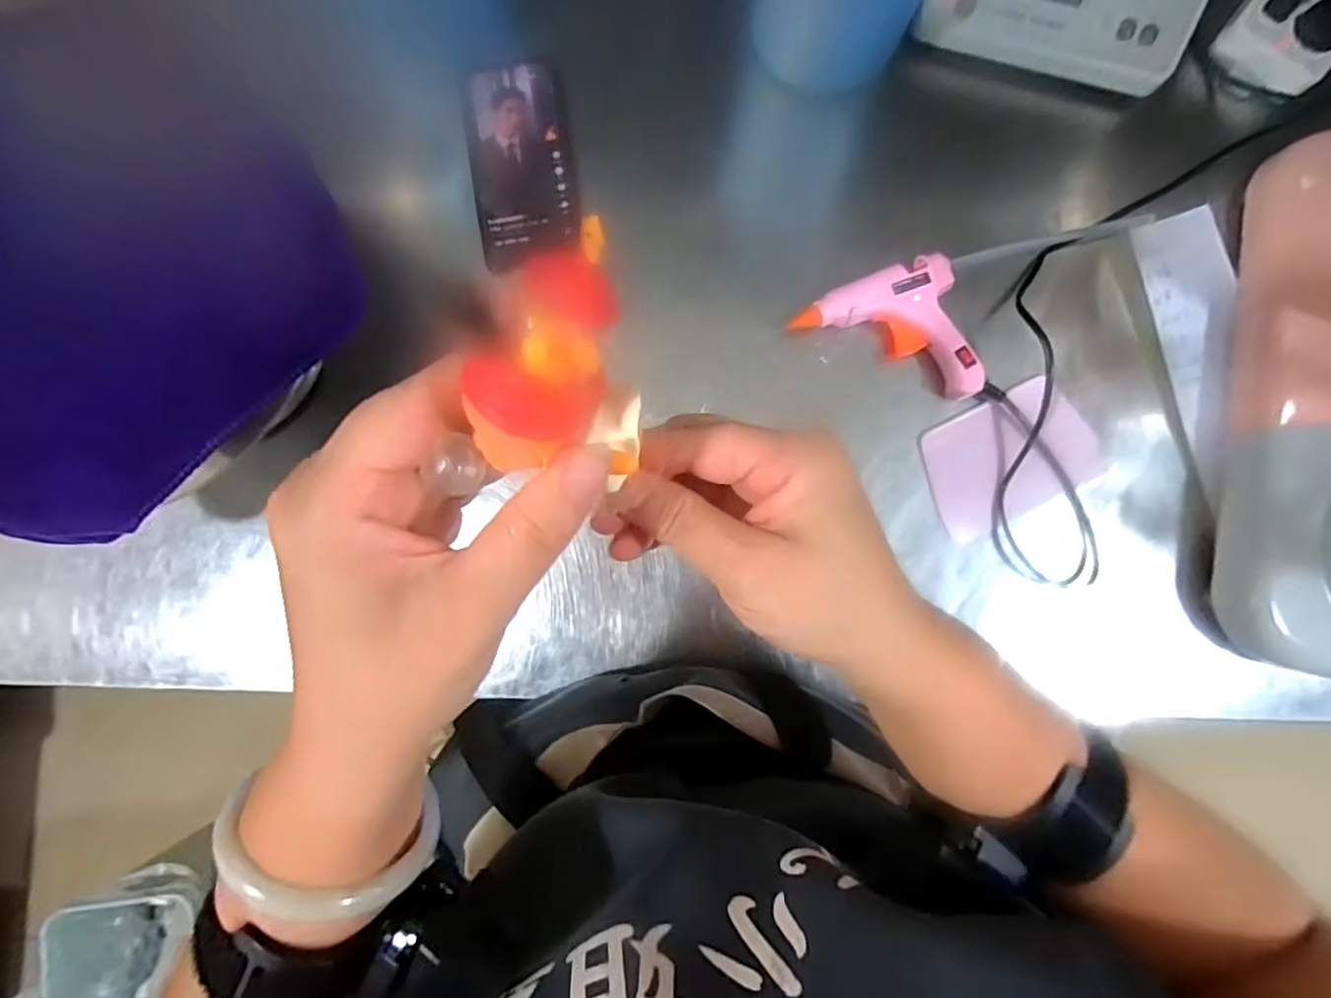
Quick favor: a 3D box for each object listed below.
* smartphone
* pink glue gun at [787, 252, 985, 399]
[{"bbox_3d":[-0.108,-0.252,0.477,0.076,0.008,0.149,-7,92,-4],"label":"smartphone"},{"bbox_3d":[0.160,-0.113,0.462,0.116,0.026,0.102,-15,87,-1],"label":"pink glue gun"}]

